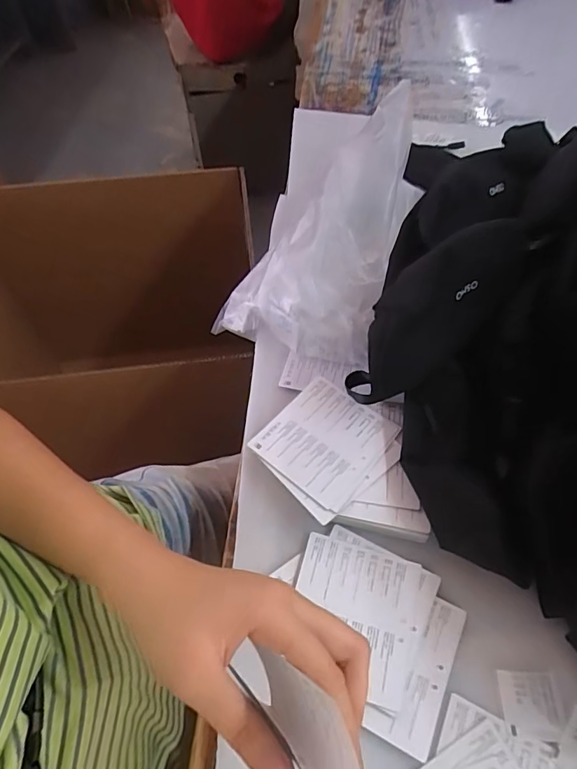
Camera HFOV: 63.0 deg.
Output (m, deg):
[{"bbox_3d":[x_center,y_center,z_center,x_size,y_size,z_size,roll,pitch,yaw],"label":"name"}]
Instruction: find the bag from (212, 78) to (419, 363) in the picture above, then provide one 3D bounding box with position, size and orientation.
[{"bbox_3d":[0.055,-0.187,0.521,0.166,0.093,0.324,20,72,14],"label":"bag"}]

